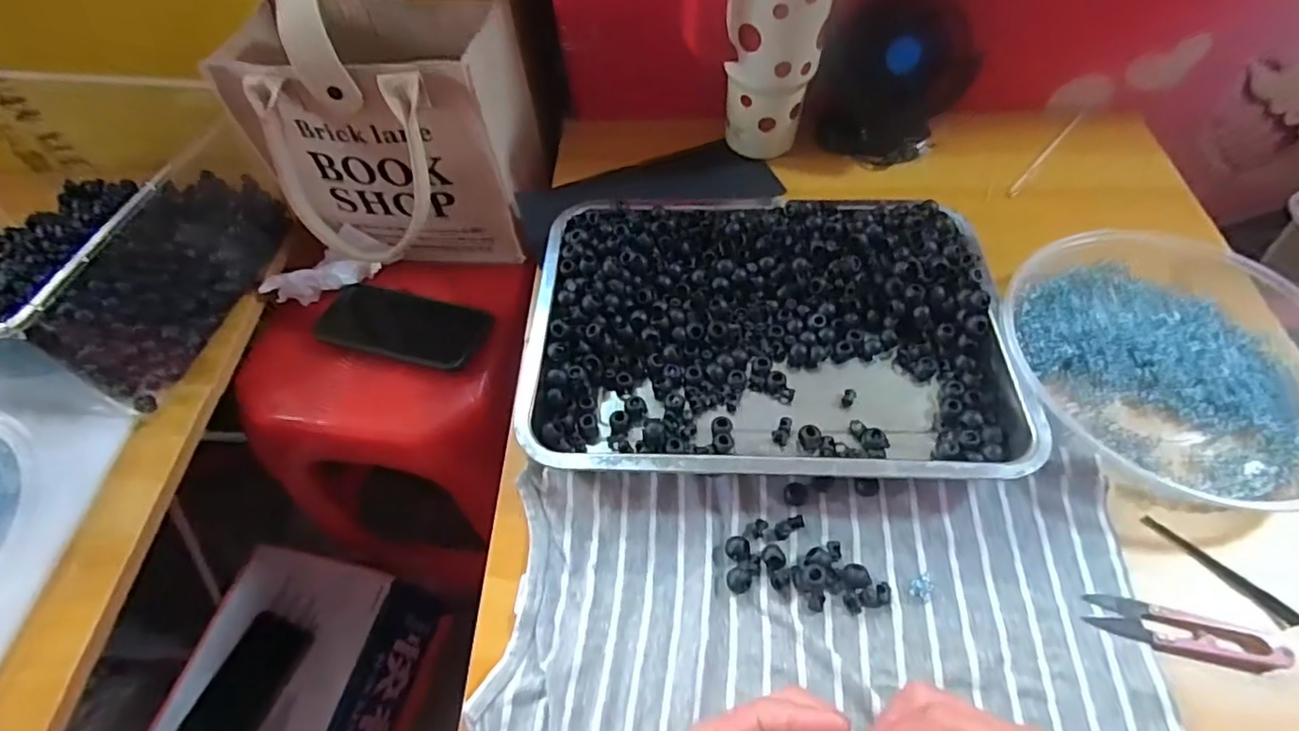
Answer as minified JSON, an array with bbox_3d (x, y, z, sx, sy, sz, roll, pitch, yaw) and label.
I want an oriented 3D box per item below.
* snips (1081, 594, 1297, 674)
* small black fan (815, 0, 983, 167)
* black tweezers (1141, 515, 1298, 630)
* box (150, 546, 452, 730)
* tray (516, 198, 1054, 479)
[{"bbox_3d":[0.315,0.157,0.361,0.102,0.010,0.026,10,58,10],"label":"snips"},{"bbox_3d":[0.222,-0.261,0.565,0.125,0.133,0.066,18,60,14],"label":"small black fan"},{"bbox_3d":[0.352,0.125,0.380,0.009,0.011,0.088,-39,63,-20],"label":"black tweezers"},{"bbox_3d":[-0.413,0.415,0.733,0.224,0.170,0.325,12,59,11],"label":"box"},{"bbox_3d":[0.084,-0.026,0.468,0.340,0.045,0.244,0,57,3],"label":"tray"}]

